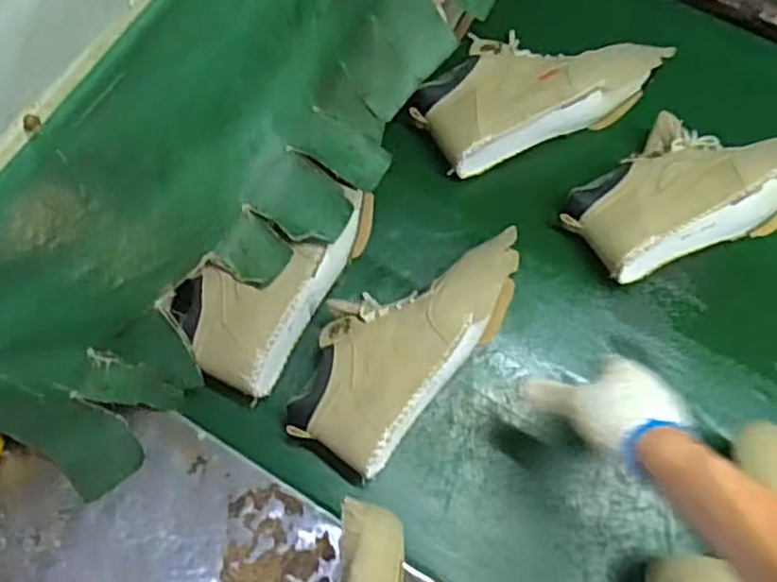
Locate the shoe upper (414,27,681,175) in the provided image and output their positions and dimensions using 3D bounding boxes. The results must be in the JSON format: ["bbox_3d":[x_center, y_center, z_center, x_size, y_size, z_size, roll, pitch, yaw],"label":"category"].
[{"bbox_3d":[0.163,-0.246,0.830,0.274,0.099,0.167,-27,73,-7],"label":"shoe upper"}]

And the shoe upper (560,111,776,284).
[{"bbox_3d":[0.346,-0.115,0.793,0.268,0.097,0.169,-32,74,-9],"label":"shoe upper"}]

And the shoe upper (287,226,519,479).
[{"bbox_3d":[0.015,0.046,0.748,0.144,0.095,0.298,39,77,13],"label":"shoe upper"}]

